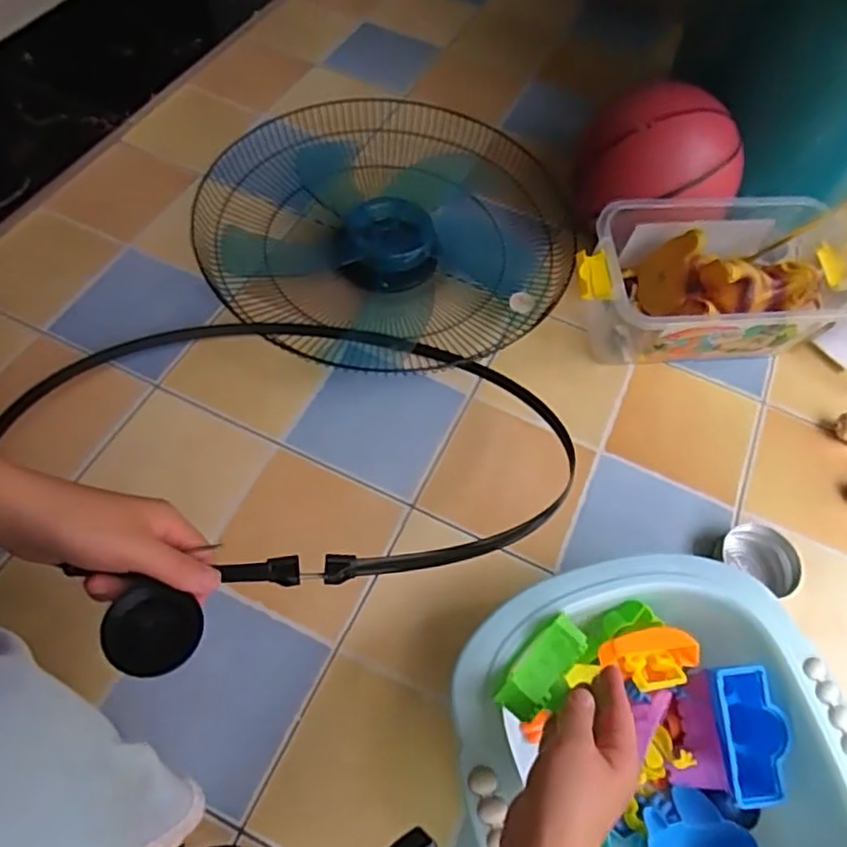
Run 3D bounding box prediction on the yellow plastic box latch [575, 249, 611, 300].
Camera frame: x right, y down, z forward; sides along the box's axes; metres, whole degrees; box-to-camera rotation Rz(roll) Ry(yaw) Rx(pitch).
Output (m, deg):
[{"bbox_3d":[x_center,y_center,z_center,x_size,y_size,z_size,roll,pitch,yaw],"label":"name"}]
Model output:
[{"bbox_3d":[0.179,-0.156,0.695,0.038,0.017,0.059,-2,59,-6],"label":"yellow plastic box latch"}]

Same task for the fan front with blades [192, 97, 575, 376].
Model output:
[{"bbox_3d":[-0.037,-0.243,0.829,0.440,0.083,0.409,2,59,-4],"label":"fan front with blades"}]

